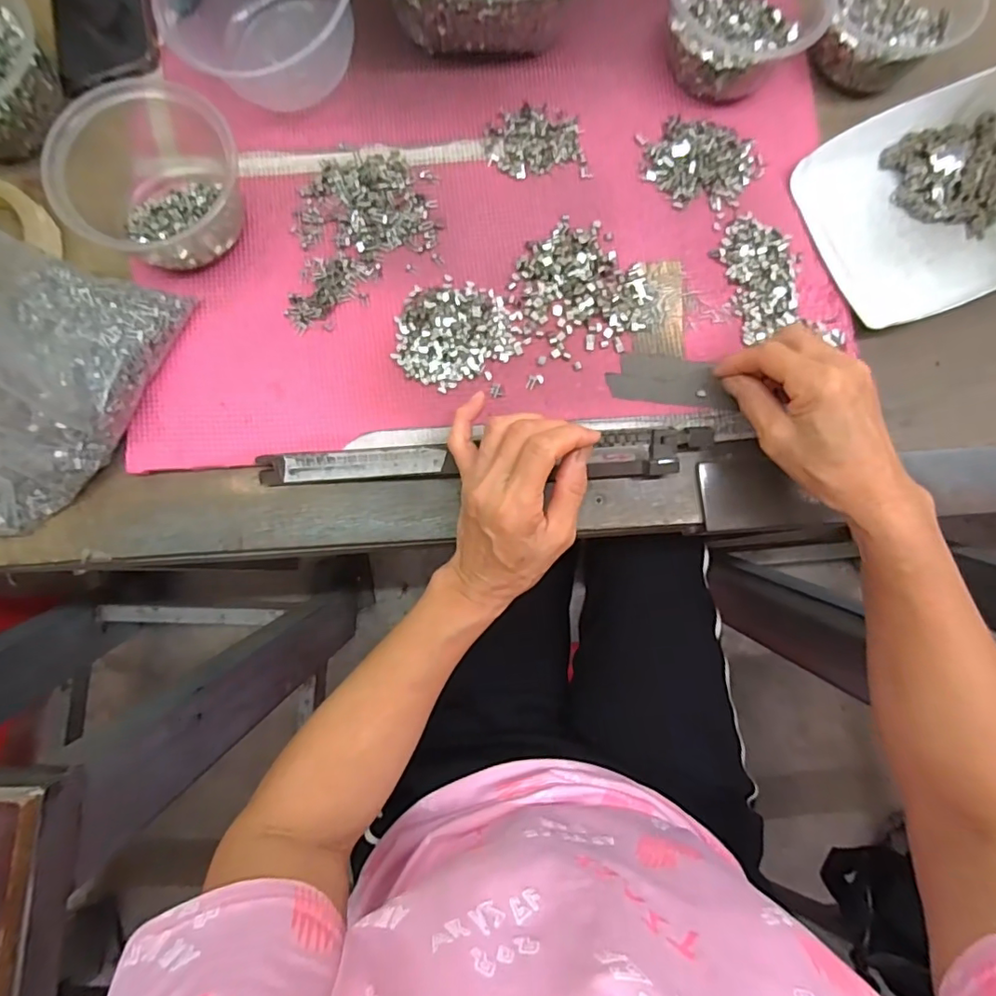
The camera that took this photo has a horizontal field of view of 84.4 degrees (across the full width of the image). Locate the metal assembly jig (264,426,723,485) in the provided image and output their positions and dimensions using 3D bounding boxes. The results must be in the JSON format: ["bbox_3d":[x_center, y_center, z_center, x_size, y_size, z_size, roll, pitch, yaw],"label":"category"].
[{"bbox_3d":[-0.006,-0.026,0.382,0.311,0.017,0.030,-3,85,-3],"label":"metal assembly jig"}]

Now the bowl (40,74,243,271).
[{"bbox_3d":[-0.242,-0.223,0.373,0.132,0.061,0.117,37,83,3],"label":"bowl"}]

